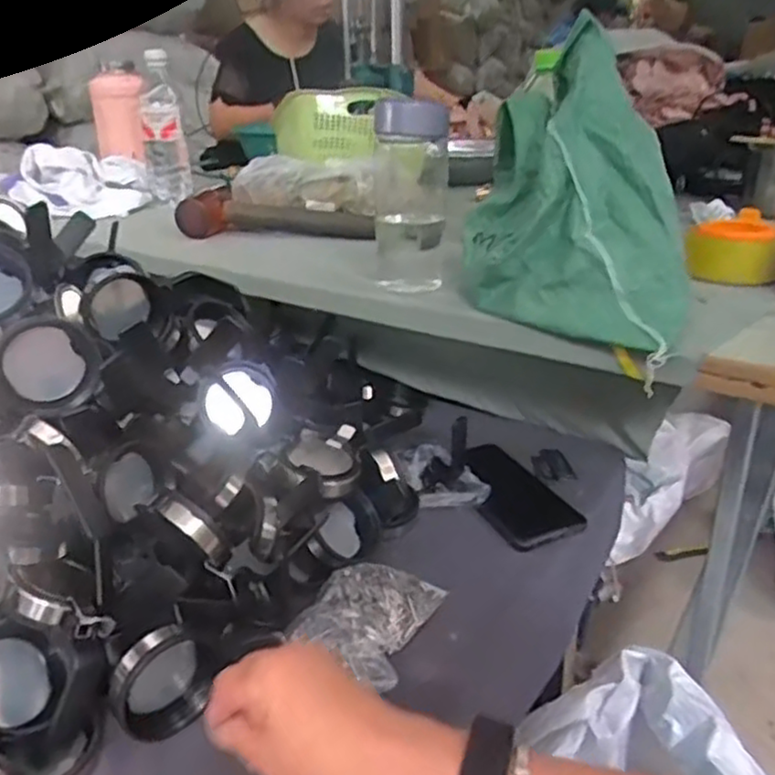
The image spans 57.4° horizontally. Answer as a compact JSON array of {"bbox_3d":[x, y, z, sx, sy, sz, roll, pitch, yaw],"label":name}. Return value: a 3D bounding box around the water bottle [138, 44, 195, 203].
[{"bbox_3d":[-0.336,-0.386,1.064,0.060,0.203,0.068,-10,26,-18],"label":"water bottle"}]

